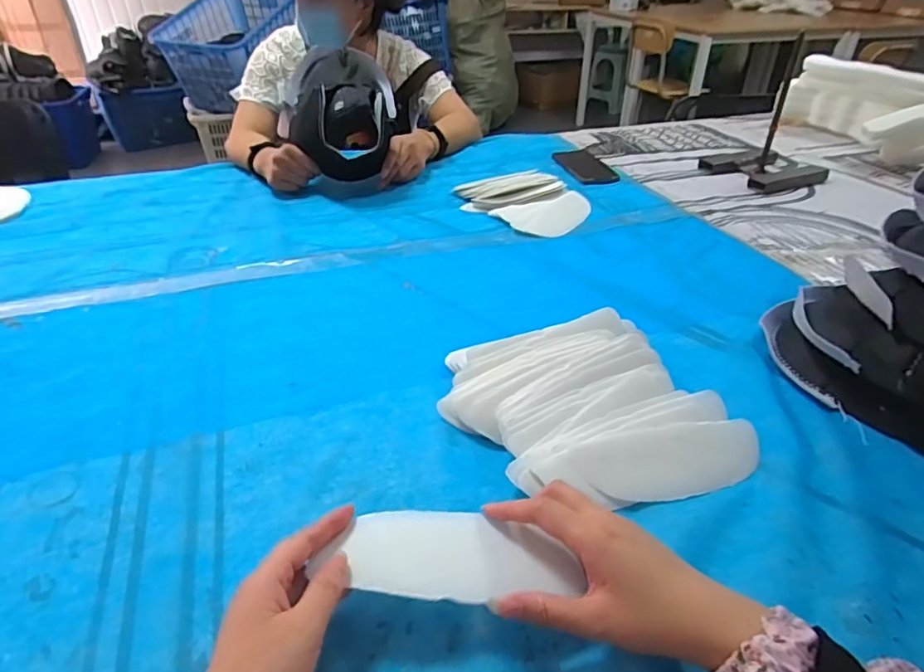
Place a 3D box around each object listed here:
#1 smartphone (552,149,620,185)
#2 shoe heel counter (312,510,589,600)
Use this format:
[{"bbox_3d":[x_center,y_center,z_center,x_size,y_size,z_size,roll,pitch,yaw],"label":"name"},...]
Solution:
[{"bbox_3d":[0.231,-0.323,1.079,0.078,0.013,0.169,-8,37,-10],"label":"smartphone"},{"bbox_3d":[-0.007,0.139,0.372,0.159,0.010,0.060,4,36,4],"label":"shoe heel counter"}]

